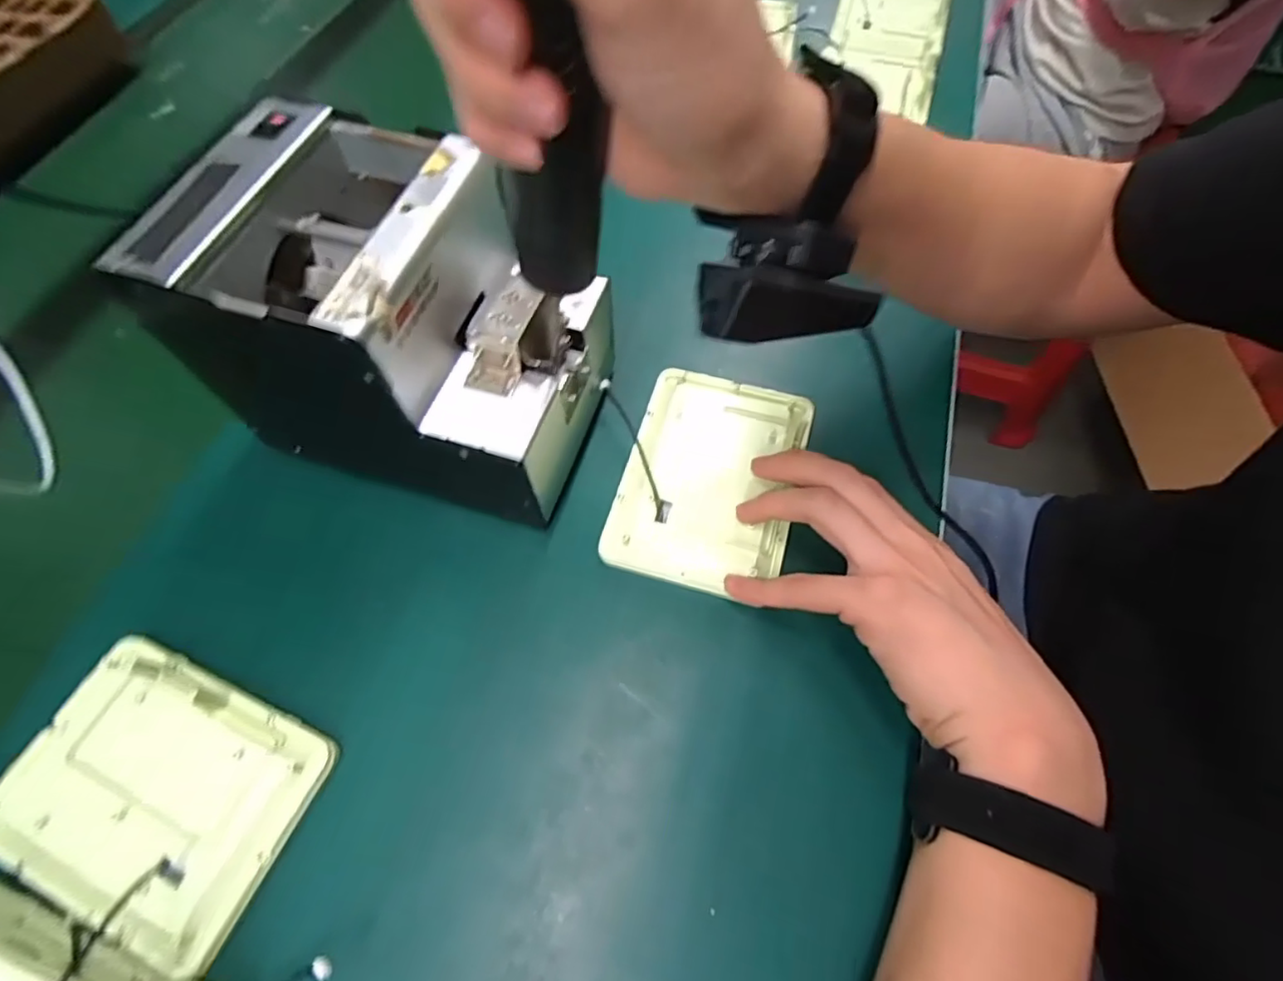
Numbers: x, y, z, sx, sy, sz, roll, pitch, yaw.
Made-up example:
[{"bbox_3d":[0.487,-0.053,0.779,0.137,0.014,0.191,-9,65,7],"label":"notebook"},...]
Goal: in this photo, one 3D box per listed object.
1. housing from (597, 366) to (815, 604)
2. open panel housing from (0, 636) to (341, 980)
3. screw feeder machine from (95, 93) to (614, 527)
[{"bbox_3d":[0.040,-0.010,0.348,0.098,0.014,0.133,13,65,10],"label":"housing"},{"bbox_3d":[-0.224,0.138,0.277,0.133,0.019,0.099,22,66,13],"label":"open panel housing"},{"bbox_3d":[-0.116,-0.089,0.310,0.169,0.135,0.123,13,64,8],"label":"screw feeder machine"}]

